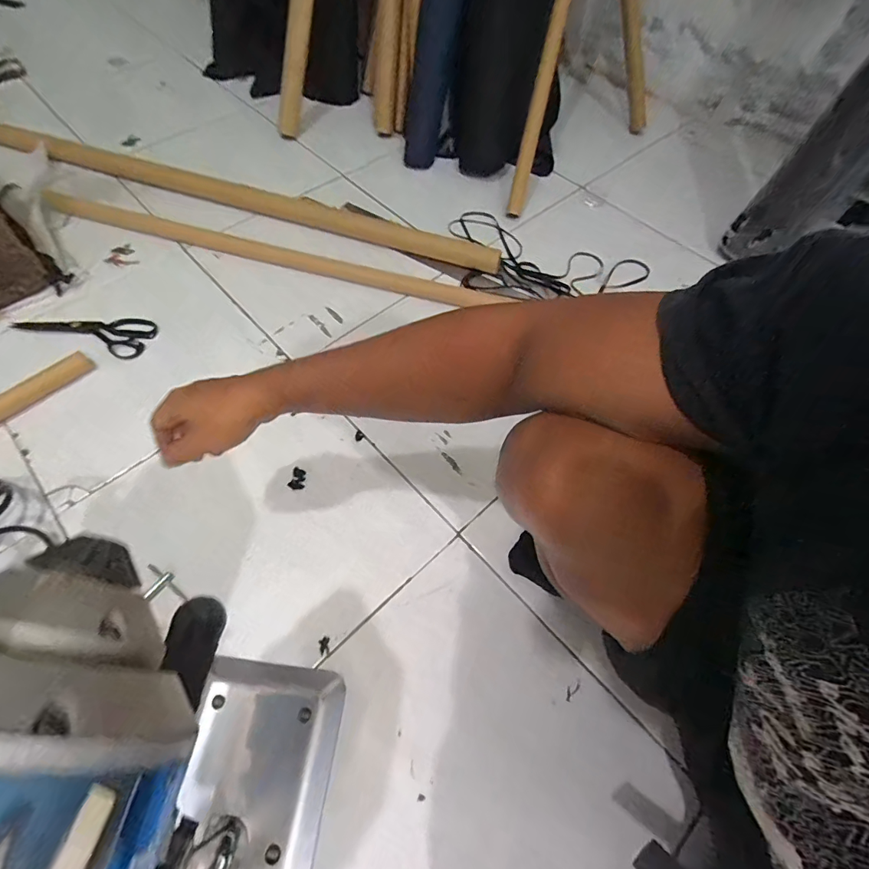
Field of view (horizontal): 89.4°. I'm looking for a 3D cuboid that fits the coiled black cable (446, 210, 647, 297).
[{"bbox_3d":[0.222,-0.386,0.918,0.368,0.047,0.239,3,61,0],"label":"coiled black cable"}]

